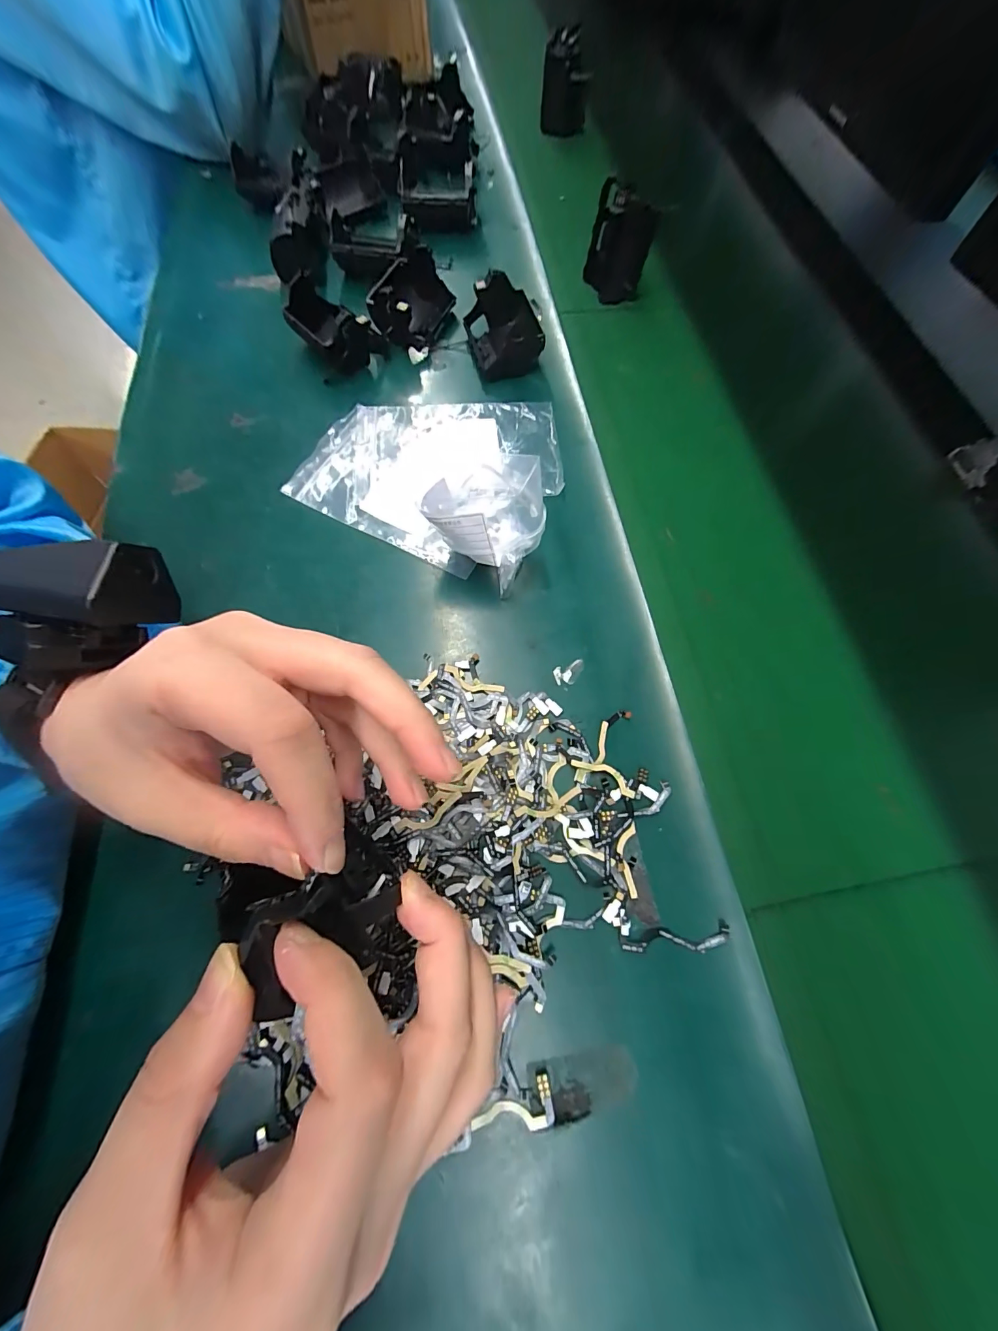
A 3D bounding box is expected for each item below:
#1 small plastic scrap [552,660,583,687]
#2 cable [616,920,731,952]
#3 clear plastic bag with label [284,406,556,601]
[{"bbox_3d":[0.043,0.004,0.256,0.020,0.004,0.012,-18,70,-8],"label":"small plastic scrap"},{"bbox_3d":[0.085,0.133,0.204,0.054,0.006,0.012,-3,69,-3],"label":"cable"},{"bbox_3d":[-0.034,-0.158,0.291,0.183,0.051,0.163,28,70,9],"label":"clear plastic bag with label"}]

